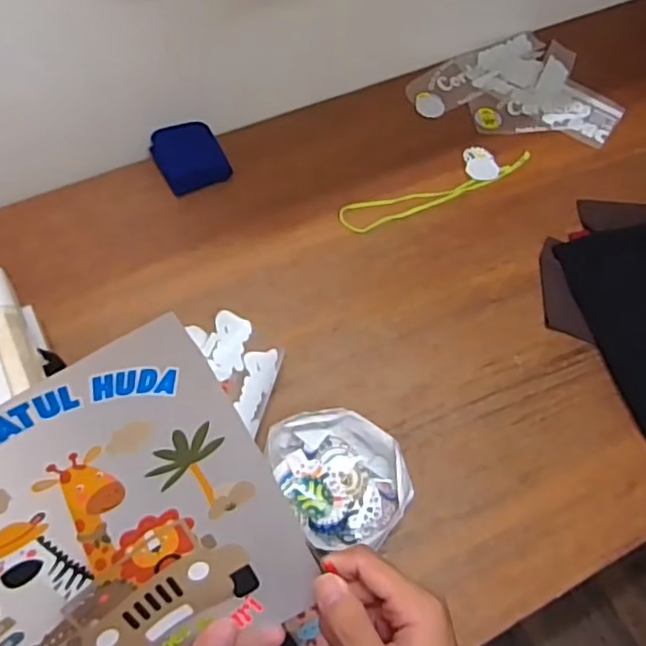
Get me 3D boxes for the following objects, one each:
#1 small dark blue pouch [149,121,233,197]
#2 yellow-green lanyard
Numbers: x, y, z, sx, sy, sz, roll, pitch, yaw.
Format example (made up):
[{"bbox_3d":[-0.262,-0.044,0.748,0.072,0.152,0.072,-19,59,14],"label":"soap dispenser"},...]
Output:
[{"bbox_3d":[-0.228,-0.289,1.091,0.114,0.039,0.127,-27,66,-16],"label":"small dark blue pouch"},{"bbox_3d":[0.207,-0.232,1.107,0.380,0.006,0.058,-20,64,-13],"label":"yellow-green lanyard"}]

